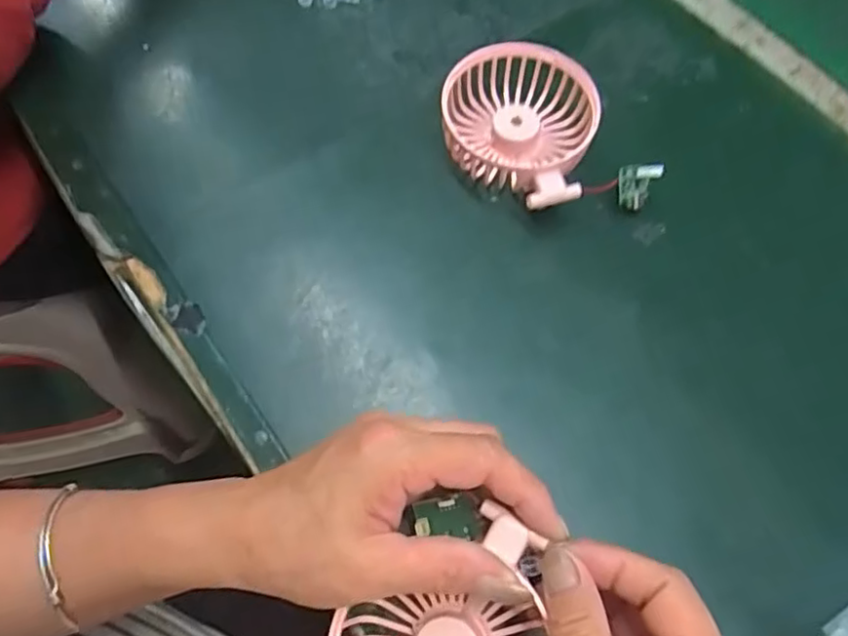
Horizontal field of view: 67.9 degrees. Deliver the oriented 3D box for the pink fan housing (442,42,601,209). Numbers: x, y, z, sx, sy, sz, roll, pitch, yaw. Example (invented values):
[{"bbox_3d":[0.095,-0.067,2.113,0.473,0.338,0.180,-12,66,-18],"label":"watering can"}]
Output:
[{"bbox_3d":[0.054,-0.111,0.369,0.086,0.034,0.097,17,66,8],"label":"pink fan housing"}]

